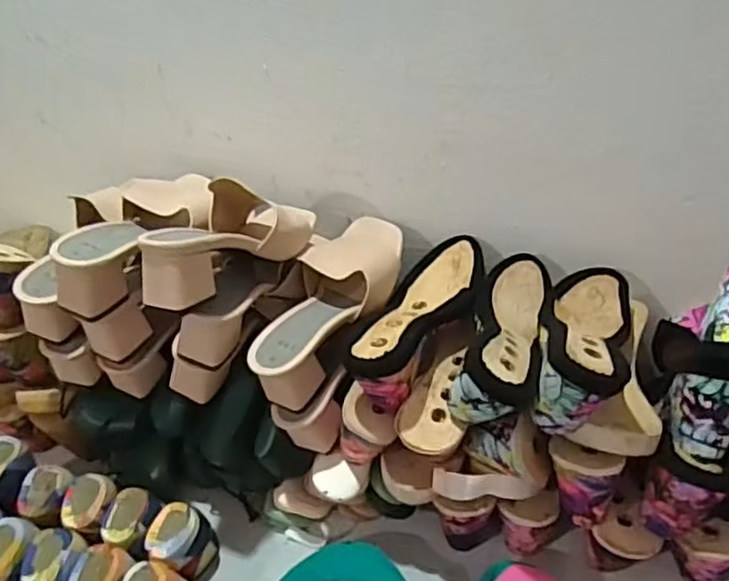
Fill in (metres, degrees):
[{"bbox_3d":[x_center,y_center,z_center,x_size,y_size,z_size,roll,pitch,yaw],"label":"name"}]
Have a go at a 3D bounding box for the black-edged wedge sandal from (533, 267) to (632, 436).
[{"bbox_3d":[0.198,0.047,0.603,0.075,0.078,0.237,11,25,18],"label":"black-edged wedge sandal"}]

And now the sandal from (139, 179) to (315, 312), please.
[{"bbox_3d":[-0.123,-0.056,0.635,0.089,0.078,0.215,11,24,19],"label":"sandal"}]

